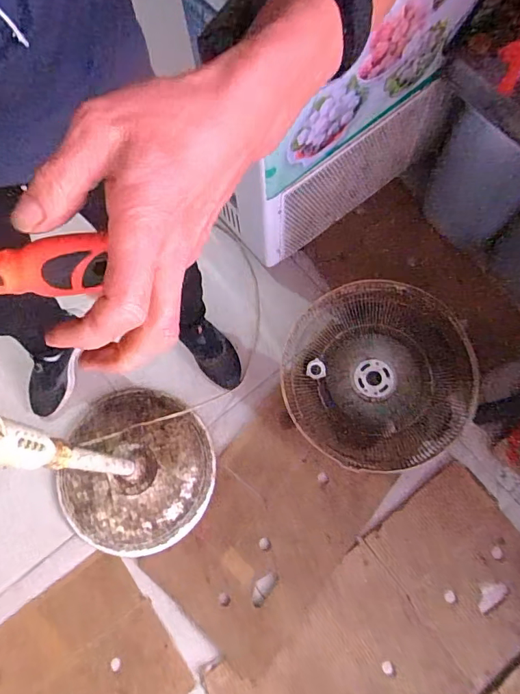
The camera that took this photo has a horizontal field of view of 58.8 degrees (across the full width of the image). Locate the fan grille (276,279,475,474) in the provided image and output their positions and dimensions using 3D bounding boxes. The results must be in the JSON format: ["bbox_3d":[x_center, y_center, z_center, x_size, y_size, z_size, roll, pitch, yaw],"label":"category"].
[{"bbox_3d":[0.284,0.063,1.132,0.448,0.069,0.462,-6,74,1],"label":"fan grille"}]

